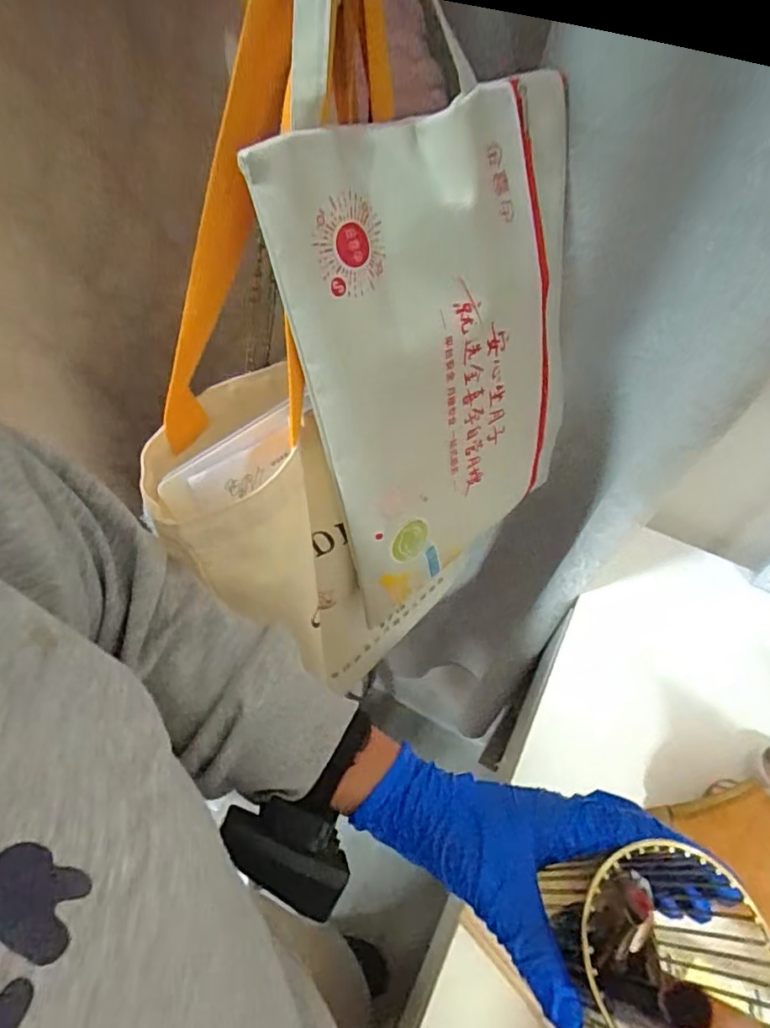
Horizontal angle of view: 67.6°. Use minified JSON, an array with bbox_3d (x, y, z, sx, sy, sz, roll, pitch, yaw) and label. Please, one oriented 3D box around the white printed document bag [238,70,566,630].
[{"bbox_3d":[0.054,-0.095,0.392,0.227,0.304,0.025,-34,43,-24],"label":"white printed document bag"}]

